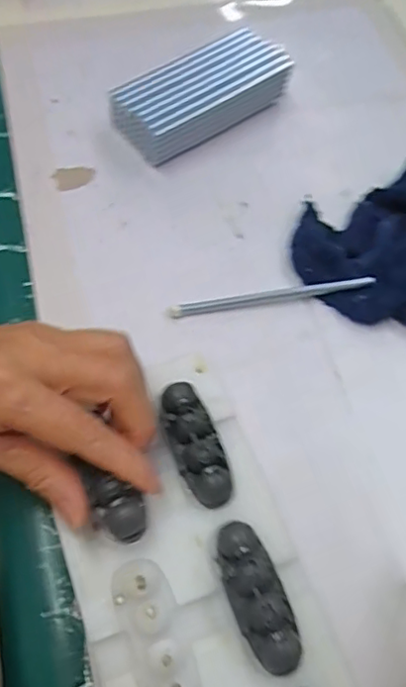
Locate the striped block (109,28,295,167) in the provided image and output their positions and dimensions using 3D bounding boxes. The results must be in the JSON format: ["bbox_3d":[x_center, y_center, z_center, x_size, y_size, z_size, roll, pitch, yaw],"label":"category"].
[{"bbox_3d":[0.004,-0.175,0.418,0.131,0.028,0.051,-32,68,-17],"label":"striped block"}]

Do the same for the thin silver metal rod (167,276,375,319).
[{"bbox_3d":[0.041,-0.029,0.357,0.122,0.007,0.009,-9,63,-7],"label":"thin silver metal rod"}]

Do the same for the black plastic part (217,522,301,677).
[{"bbox_3d":[0.024,0.109,0.260,0.024,0.016,0.062,-19,65,-12],"label":"black plastic part"}]

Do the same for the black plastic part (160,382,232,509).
[{"bbox_3d":[-0.003,0.049,0.292,0.024,0.018,0.060,-17,65,-11],"label":"black plastic part"}]

